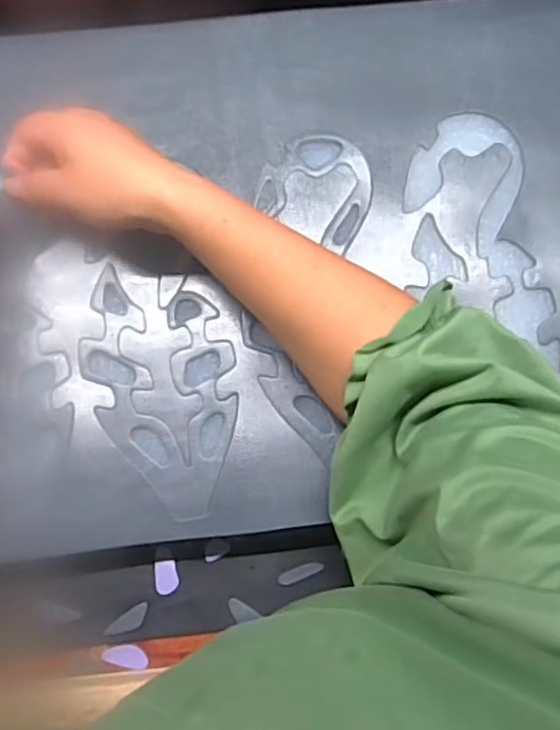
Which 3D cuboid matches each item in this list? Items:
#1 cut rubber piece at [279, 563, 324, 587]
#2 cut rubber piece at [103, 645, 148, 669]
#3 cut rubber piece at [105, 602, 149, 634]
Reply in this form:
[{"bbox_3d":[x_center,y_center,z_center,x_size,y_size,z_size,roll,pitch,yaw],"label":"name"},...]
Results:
[{"bbox_3d":[0.015,0.148,0.461,0.033,0.004,0.010,-20,82,-4],"label":"cut rubber piece"},{"bbox_3d":[-0.108,0.204,0.452,0.032,0.004,0.014,6,81,0],"label":"cut rubber piece"},{"bbox_3d":[-0.107,0.181,0.455,0.033,0.004,0.013,-33,83,-6],"label":"cut rubber piece"}]

